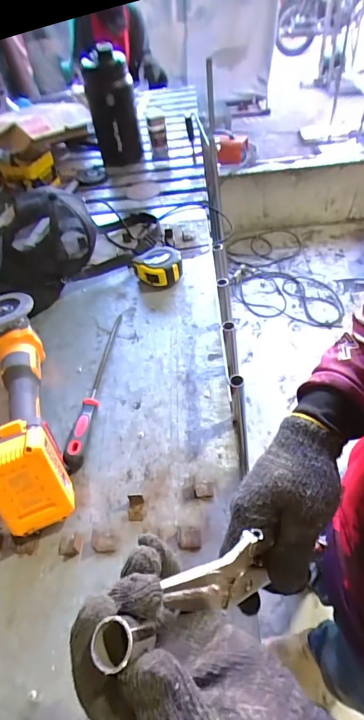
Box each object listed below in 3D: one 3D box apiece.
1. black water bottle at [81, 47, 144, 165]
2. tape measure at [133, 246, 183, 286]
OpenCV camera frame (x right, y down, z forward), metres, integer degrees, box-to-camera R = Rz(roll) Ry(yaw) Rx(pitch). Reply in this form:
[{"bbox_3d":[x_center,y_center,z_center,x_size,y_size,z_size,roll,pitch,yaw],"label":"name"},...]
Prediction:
[{"bbox_3d":[-0.200,-0.725,1.135,0.127,0.280,0.157,-11,50,-3],"label":"black water bottle"},{"bbox_3d":[-0.047,-0.180,0.758,0.093,0.053,0.071,-9,50,-2],"label":"tape measure"}]

